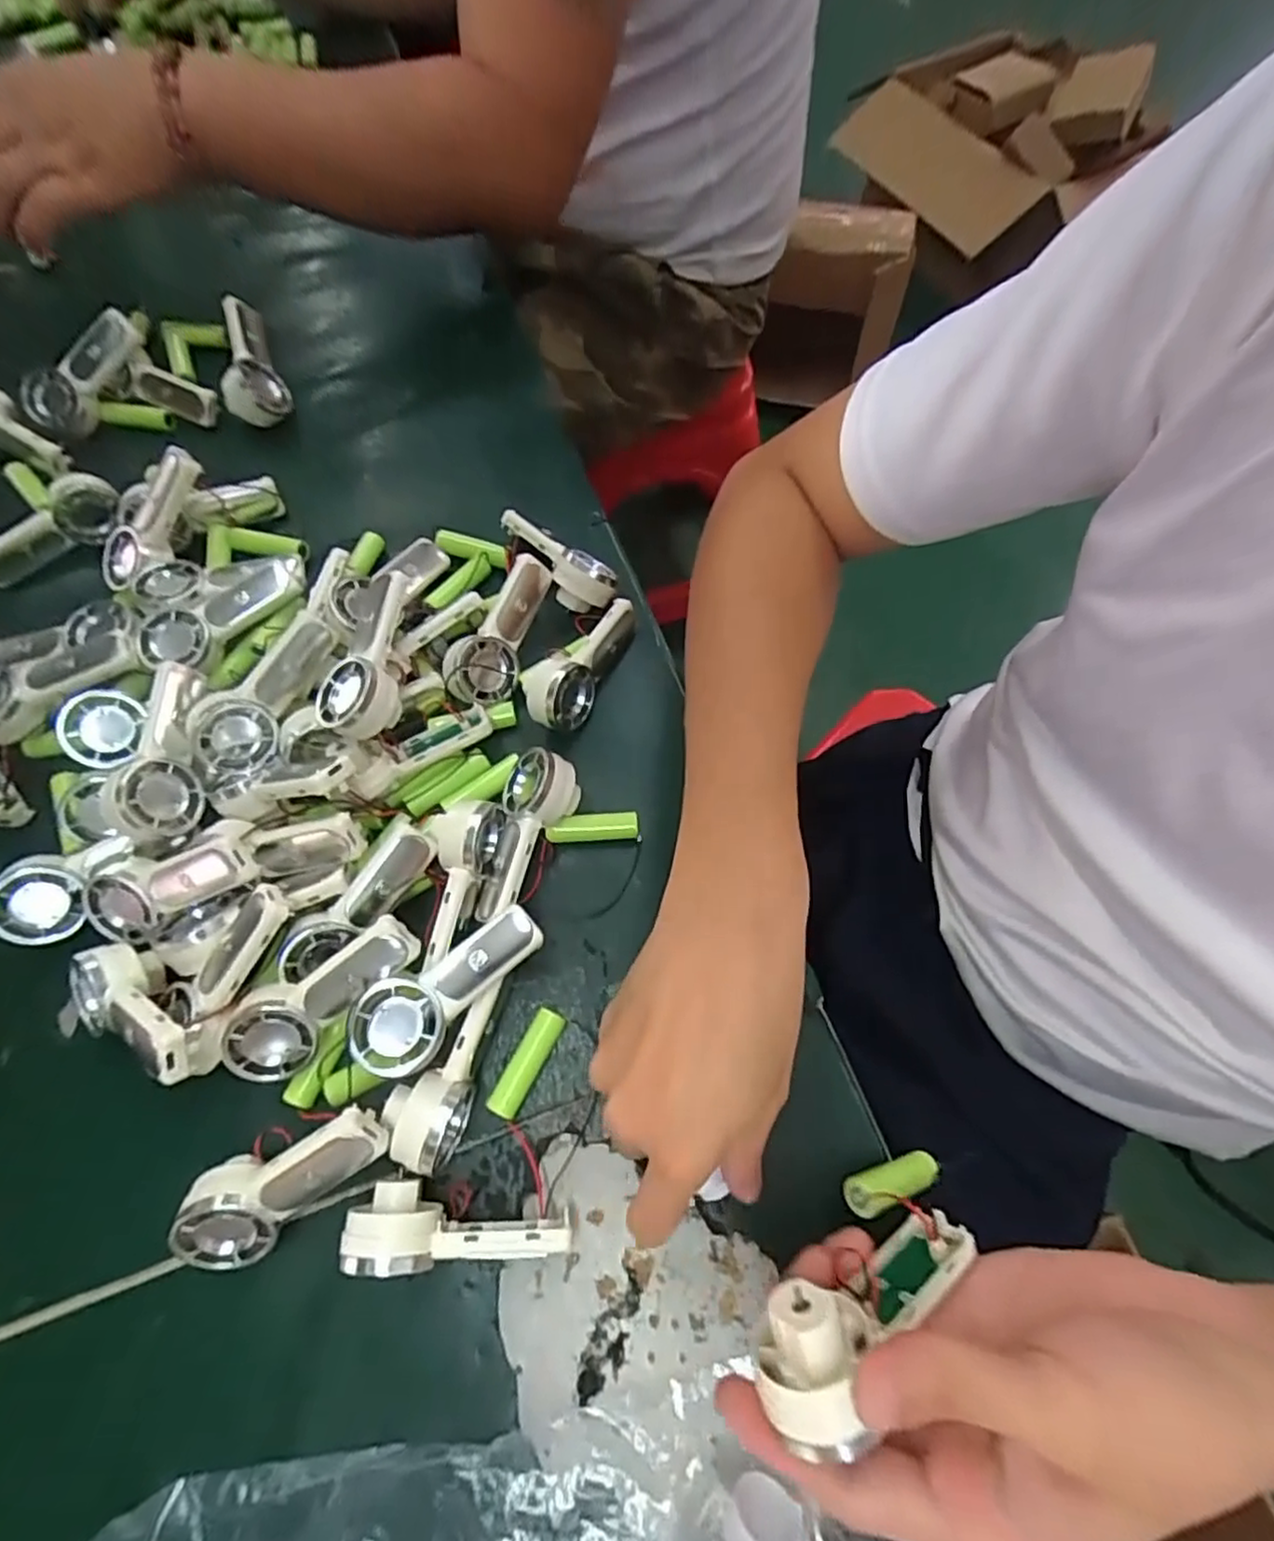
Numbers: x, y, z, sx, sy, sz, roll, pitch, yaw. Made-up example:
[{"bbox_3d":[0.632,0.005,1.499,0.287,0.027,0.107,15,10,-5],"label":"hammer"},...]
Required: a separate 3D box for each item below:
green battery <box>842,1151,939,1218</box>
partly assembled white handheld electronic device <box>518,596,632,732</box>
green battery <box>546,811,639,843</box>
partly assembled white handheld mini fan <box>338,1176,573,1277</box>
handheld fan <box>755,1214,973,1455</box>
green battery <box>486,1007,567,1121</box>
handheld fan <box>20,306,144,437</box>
[{"bbox_3d":[0.111,0.175,0.292,0.051,0.018,0.014,2,62,-36],"label":"green battery"},{"bbox_3d":[-0.036,-0.067,0.403,0.041,0.038,0.092,23,68,10],"label":"partly assembled white handheld electronic device"},{"bbox_3d":[-0.024,0.031,0.369,0.048,0.014,0.014,-4,66,-1],"label":"green battery"},{"bbox_3d":[-0.072,0.189,0.284,0.087,0.040,0.029,3,66,2],"label":"partly assembled white handheld mini fan"},{"bbox_3d":[0.078,0.176,0.226,0.089,0.030,0.033,-5,63,-34],"label":"handheld fan"},{"bbox_3d":[-0.051,0.137,0.322,0.015,0.015,0.049,25,69,11],"label":"green battery"},{"bbox_3d":[-0.380,-0.275,0.470,0.035,0.031,0.092,39,89,14],"label":"handheld fan"}]

